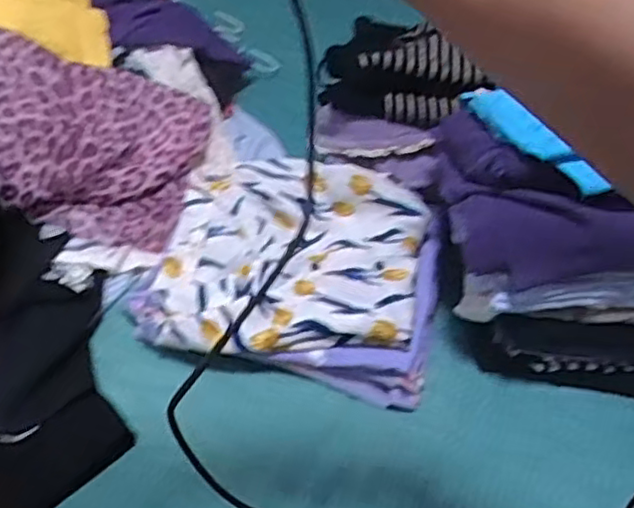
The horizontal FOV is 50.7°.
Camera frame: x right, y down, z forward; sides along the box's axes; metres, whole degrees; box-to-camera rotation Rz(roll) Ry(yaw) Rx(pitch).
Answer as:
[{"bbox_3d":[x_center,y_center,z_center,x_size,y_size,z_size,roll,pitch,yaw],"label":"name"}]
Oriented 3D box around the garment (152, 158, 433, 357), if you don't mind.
[{"bbox_3d":[-0.028,0.000,0.780,0.287,0.035,0.255,9,59,9],"label":"garment"}]

